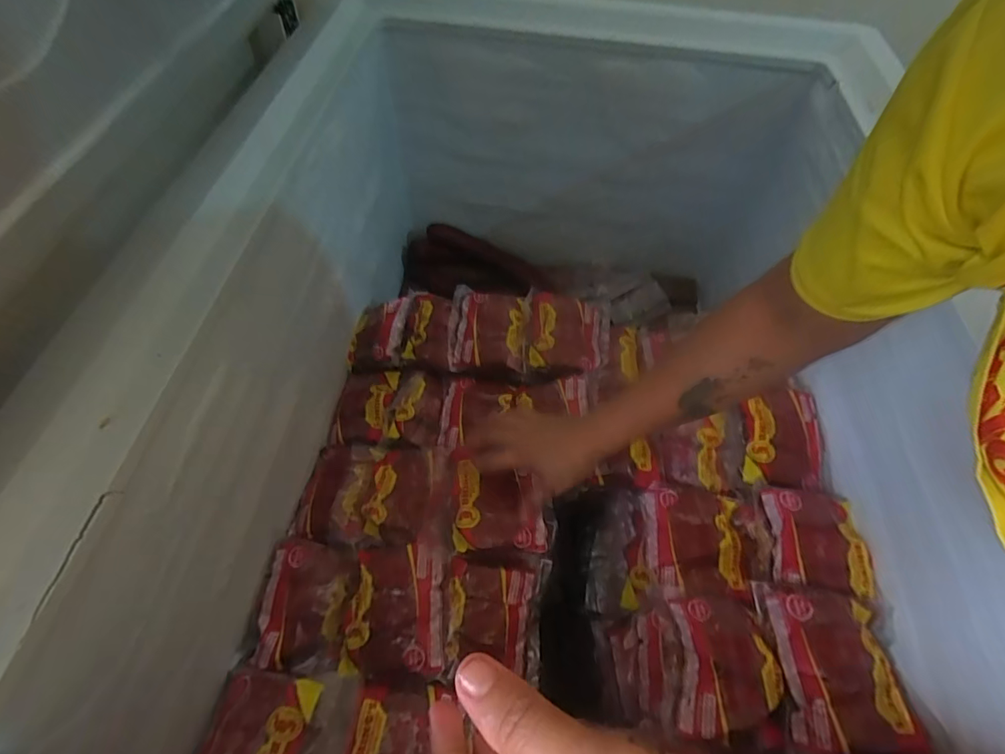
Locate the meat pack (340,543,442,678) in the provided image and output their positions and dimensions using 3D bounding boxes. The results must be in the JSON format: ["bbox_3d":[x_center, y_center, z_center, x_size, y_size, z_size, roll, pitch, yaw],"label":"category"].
[{"bbox_3d":[-0.108,0.232,0.482,0.095,0.024,0.118,2,60,-3],"label":"meat pack"}]

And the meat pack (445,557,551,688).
[{"bbox_3d":[-0.004,0.247,0.490,0.101,0.031,0.107,2,60,-3],"label":"meat pack"}]

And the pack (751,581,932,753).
[{"bbox_3d":[0.290,0.248,0.409,0.096,0.023,0.129,1,60,-3],"label":"pack"}]

